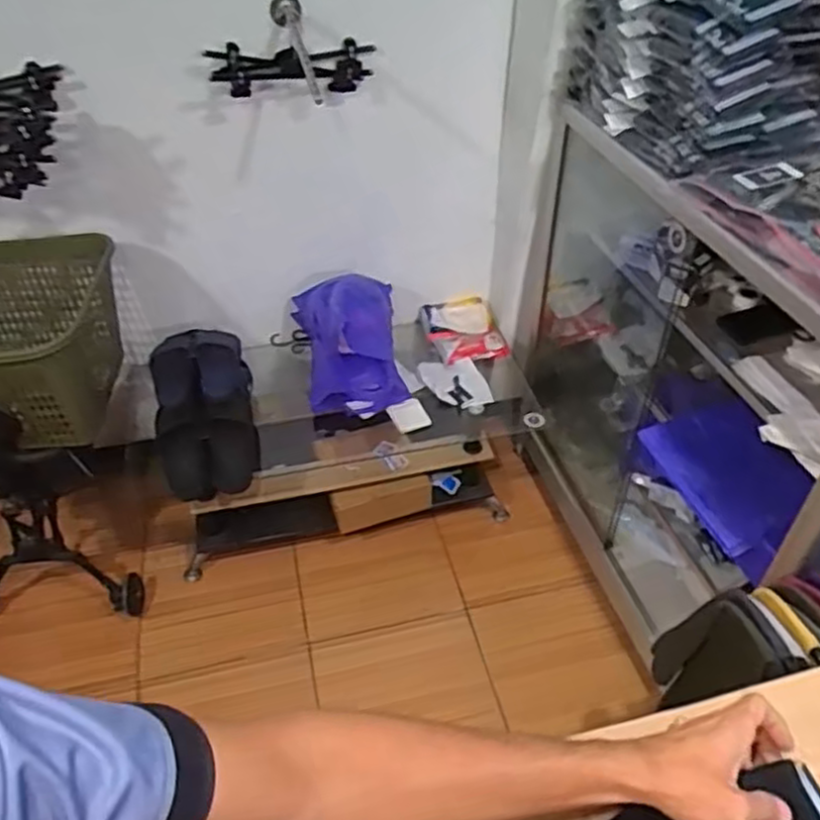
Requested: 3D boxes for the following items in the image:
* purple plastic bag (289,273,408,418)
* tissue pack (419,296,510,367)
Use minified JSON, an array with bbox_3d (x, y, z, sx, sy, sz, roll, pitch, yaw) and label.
[{"bbox_3d":[-0.155,-0.182,1.773,0.238,0.293,0.326,-8,42,-6],"label":"purple plastic bag"},{"bbox_3d":[0.149,-0.219,1.963,0.191,0.064,0.230,-15,43,-14],"label":"tissue pack"}]

